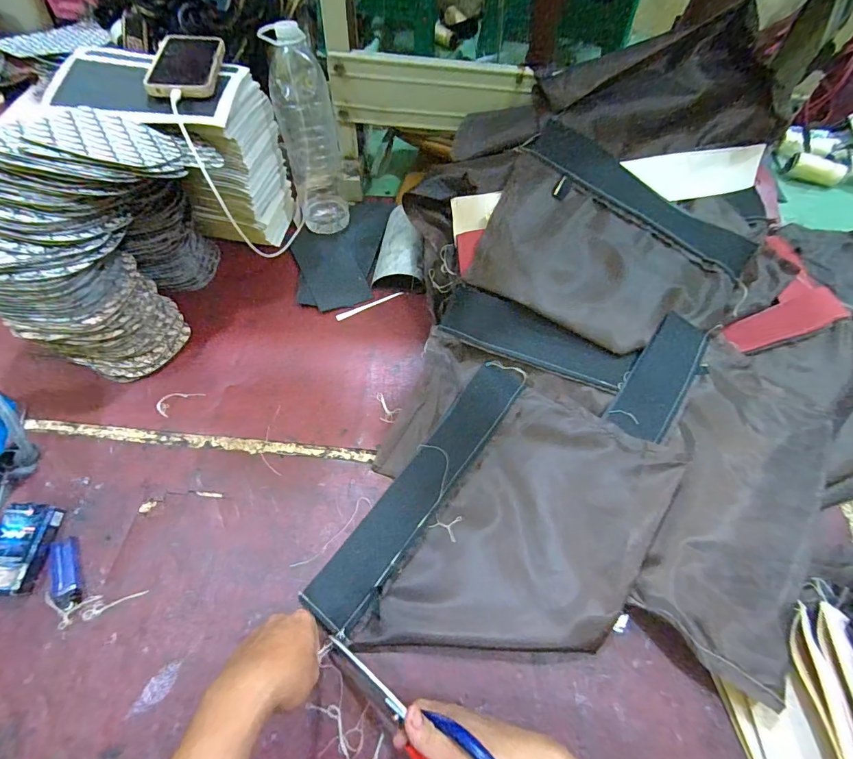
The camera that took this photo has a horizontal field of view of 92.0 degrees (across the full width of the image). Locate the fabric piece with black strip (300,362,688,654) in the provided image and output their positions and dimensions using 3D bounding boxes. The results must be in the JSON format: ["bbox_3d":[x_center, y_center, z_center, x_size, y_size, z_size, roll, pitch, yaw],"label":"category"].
[{"bbox_3d":[0.104,0.187,0.521,0.301,0.042,0.412,35,64,15],"label":"fabric piece with black strip"}]

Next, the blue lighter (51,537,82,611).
[{"bbox_3d":[-0.409,0.220,0.468,0.025,0.013,0.082,-22,65,-16],"label":"blue lighter"}]

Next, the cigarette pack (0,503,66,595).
[{"bbox_3d":[-0.468,0.194,0.473,0.060,0.024,0.095,1,61,-4],"label":"cigarette pack"}]

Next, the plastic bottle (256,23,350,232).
[{"bbox_3d":[-0.188,-0.387,0.675,0.086,0.280,0.093,-11,62,-10],"label":"plastic bottle"}]

